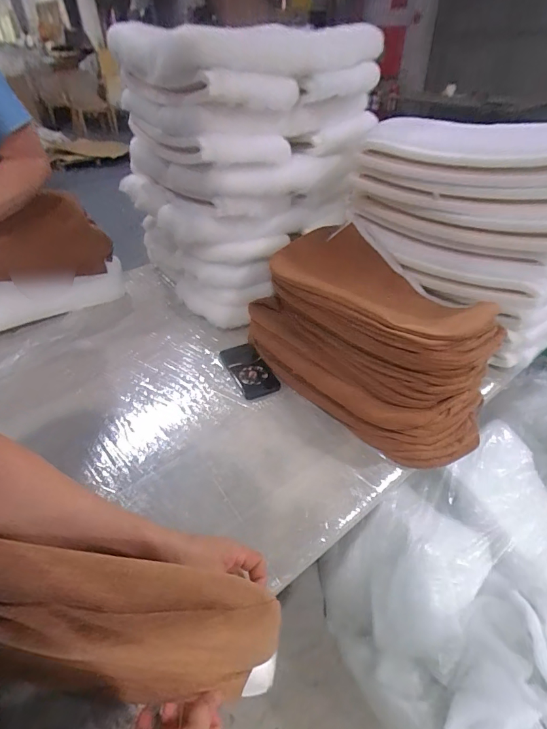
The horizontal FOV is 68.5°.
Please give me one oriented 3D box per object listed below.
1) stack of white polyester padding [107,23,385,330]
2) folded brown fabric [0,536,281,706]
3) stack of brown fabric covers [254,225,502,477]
[{"bbox_3d":[-0.074,-0.464,1.003,0.447,0.548,0.461,-25,45,-26],"label":"stack of white polyester padding"},{"bbox_3d":[-0.137,0.260,0.388,0.248,0.217,0.062,0,38,2],"label":"folded brown fabric"},{"bbox_3d":[0.187,-0.067,0.799,0.304,0.217,0.493,-31,48,-31],"label":"stack of brown fabric covers"}]

